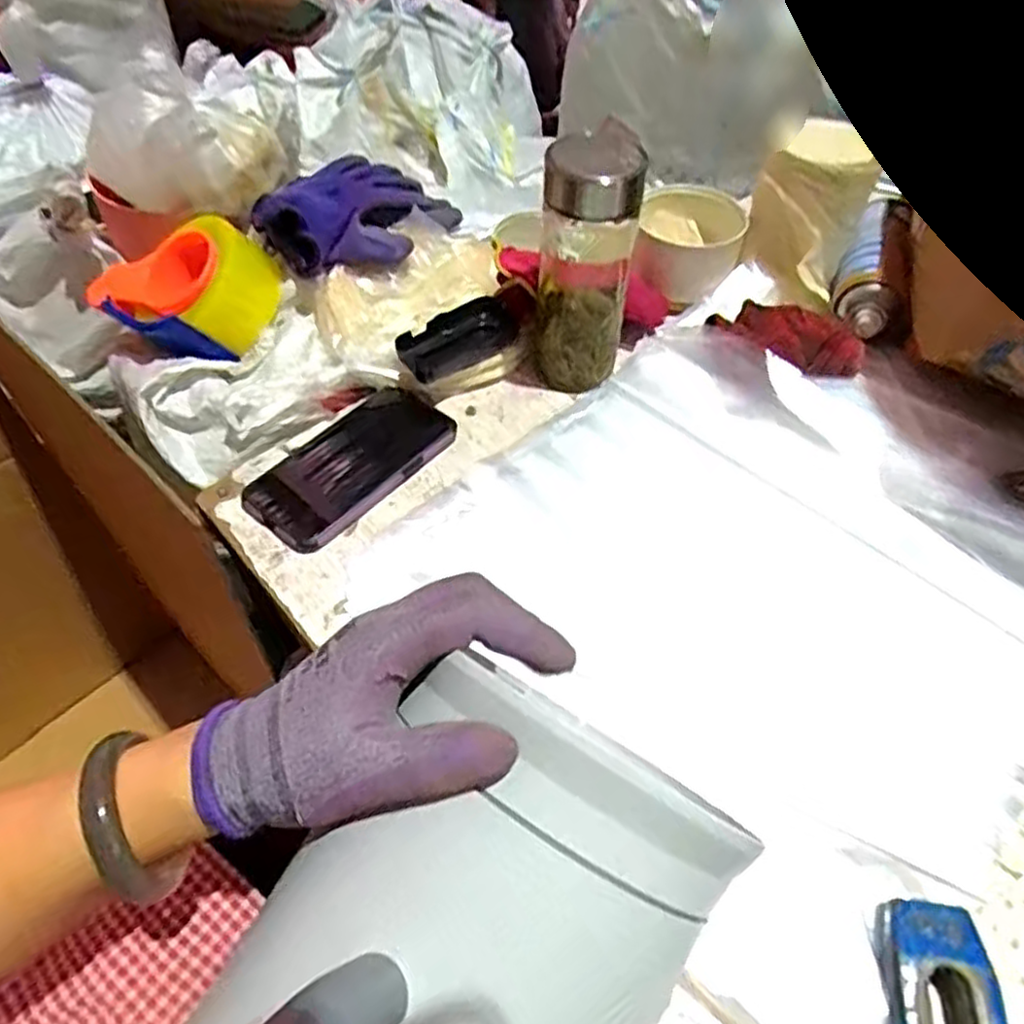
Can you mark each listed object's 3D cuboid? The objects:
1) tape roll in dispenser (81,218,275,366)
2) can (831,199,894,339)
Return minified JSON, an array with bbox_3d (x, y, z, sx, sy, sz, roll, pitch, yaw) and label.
[{"bbox_3d":[-0.301,-0.196,0.643,0.183,0.080,0.095,5,51,6],"label":"tape roll in dispenser"},{"bbox_3d":[0.332,-0.229,0.676,0.050,0.043,0.163,20,54,17],"label":"can"}]

